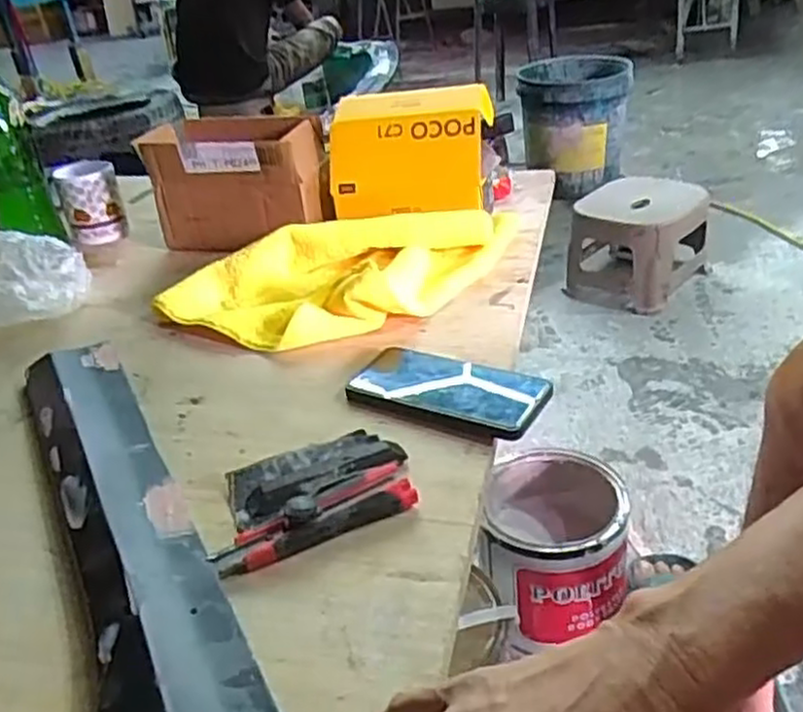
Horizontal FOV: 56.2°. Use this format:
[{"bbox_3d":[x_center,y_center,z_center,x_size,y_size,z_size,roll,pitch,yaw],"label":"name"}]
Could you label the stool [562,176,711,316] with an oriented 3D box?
[{"bbox_3d":[0.488,-0.238,1.572,0.249,0.186,0.279,10,36,28],"label":"stool"}]

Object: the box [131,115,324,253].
[{"bbox_3d":[-0.203,-0.221,0.971,0.219,0.143,0.112,3,33,18],"label":"box"}]

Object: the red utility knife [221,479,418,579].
[{"bbox_3d":[-0.053,0.116,0.504,0.135,0.019,0.013,-20,35,-20],"label":"red utility knife"}]

